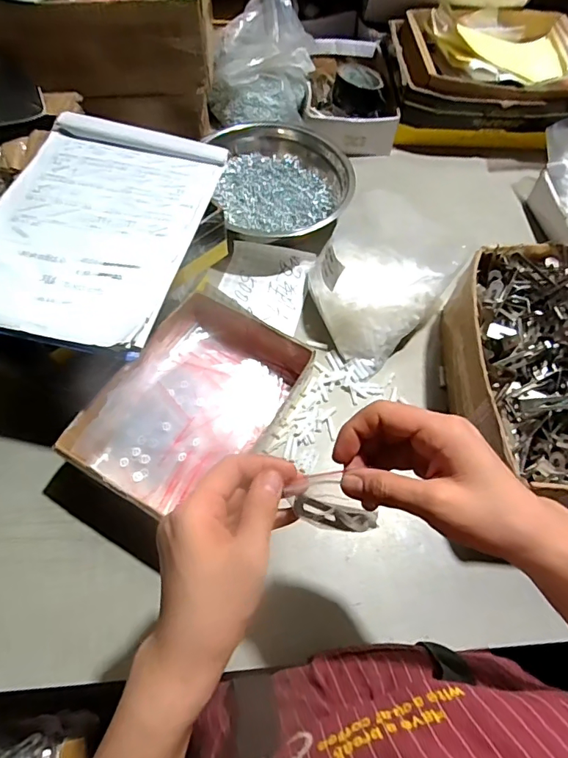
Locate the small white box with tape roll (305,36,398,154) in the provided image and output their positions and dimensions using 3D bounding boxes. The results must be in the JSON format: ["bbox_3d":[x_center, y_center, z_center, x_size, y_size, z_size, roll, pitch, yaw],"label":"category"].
[{"bbox_3d":[0.119,-0.510,0.857,0.157,0.056,0.260,5,61,-1],"label":"small white box with tape roll"}]

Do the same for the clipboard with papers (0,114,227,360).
[{"bbox_3d":[-0.208,-0.172,0.515,0.221,0.015,0.305,11,61,3],"label":"clipboard with papers"}]

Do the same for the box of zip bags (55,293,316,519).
[{"bbox_3d":[-0.105,0.032,0.551,0.171,0.066,0.256,30,63,13],"label":"box of zip bags"}]

